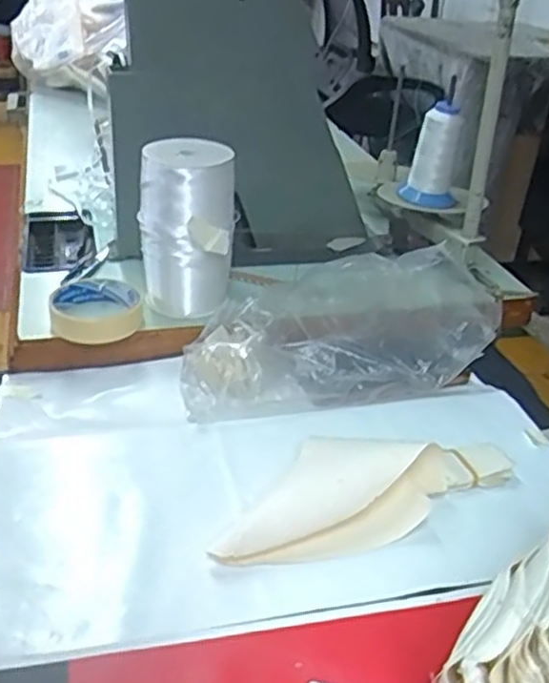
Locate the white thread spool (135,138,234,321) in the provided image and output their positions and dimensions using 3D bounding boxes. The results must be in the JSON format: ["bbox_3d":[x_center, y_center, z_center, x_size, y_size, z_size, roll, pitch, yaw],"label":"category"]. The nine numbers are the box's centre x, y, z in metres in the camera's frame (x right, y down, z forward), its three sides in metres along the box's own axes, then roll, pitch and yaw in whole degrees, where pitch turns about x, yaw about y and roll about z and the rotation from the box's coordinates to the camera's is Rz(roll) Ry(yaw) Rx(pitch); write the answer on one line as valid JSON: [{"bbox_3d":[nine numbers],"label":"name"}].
[{"bbox_3d":[-0.085,-0.103,0.710,0.088,0.167,0.087,2,30,-5],"label":"white thread spool"}]

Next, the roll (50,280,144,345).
[{"bbox_3d":[-0.170,-0.031,0.711,0.083,0.032,0.083,-1,31,-9],"label":"roll"}]

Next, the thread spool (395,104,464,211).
[{"bbox_3d":[0.186,-0.213,0.858,0.059,0.124,0.069,7,30,4],"label":"thread spool"}]

